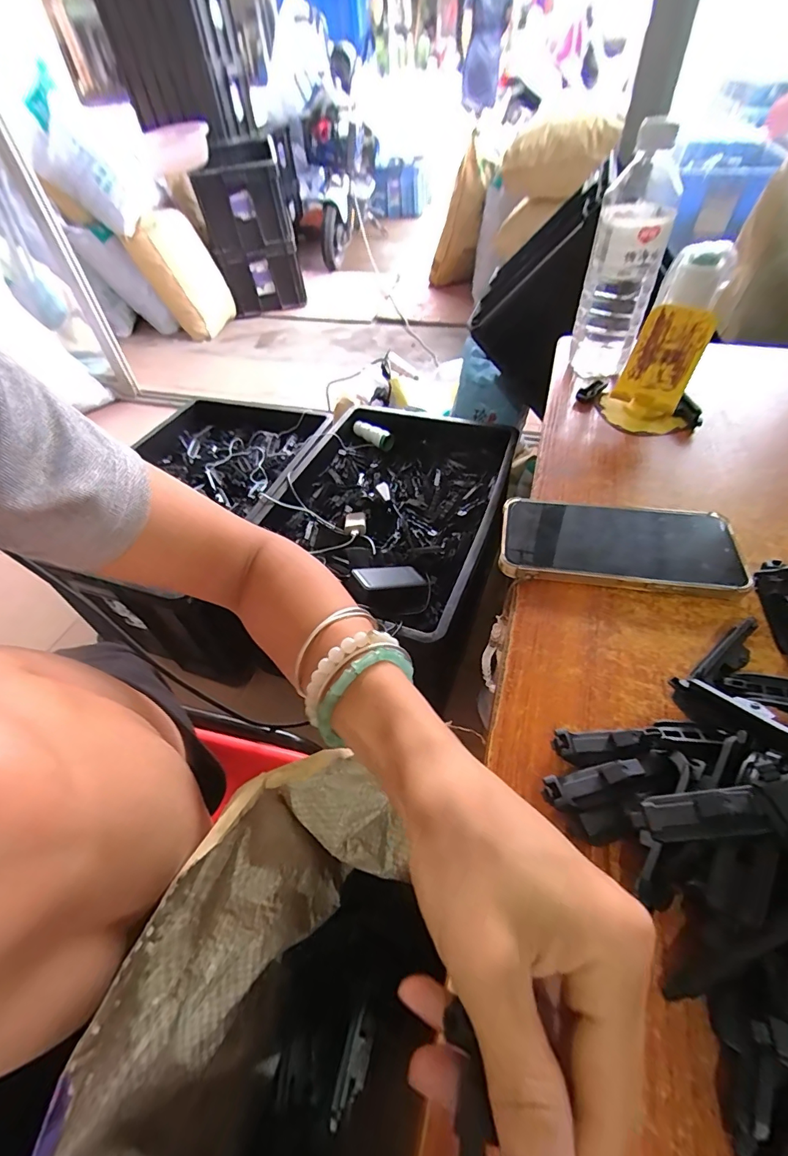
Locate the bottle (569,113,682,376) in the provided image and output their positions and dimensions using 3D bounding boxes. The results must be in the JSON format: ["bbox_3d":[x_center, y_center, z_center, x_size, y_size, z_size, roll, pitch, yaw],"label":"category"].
[{"bbox_3d":[0.239,-0.319,0.475,0.071,0.210,0.075,15,51,17],"label":"bottle"}]

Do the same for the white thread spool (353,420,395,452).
[{"bbox_3d":[-0.049,-0.339,1.066,0.108,0.035,0.039,29,56,27],"label":"white thread spool"}]

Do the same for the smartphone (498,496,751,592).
[{"bbox_3d":[0.169,-0.026,0.347,0.165,0.016,0.079,6,49,9],"label":"smartphone"}]

